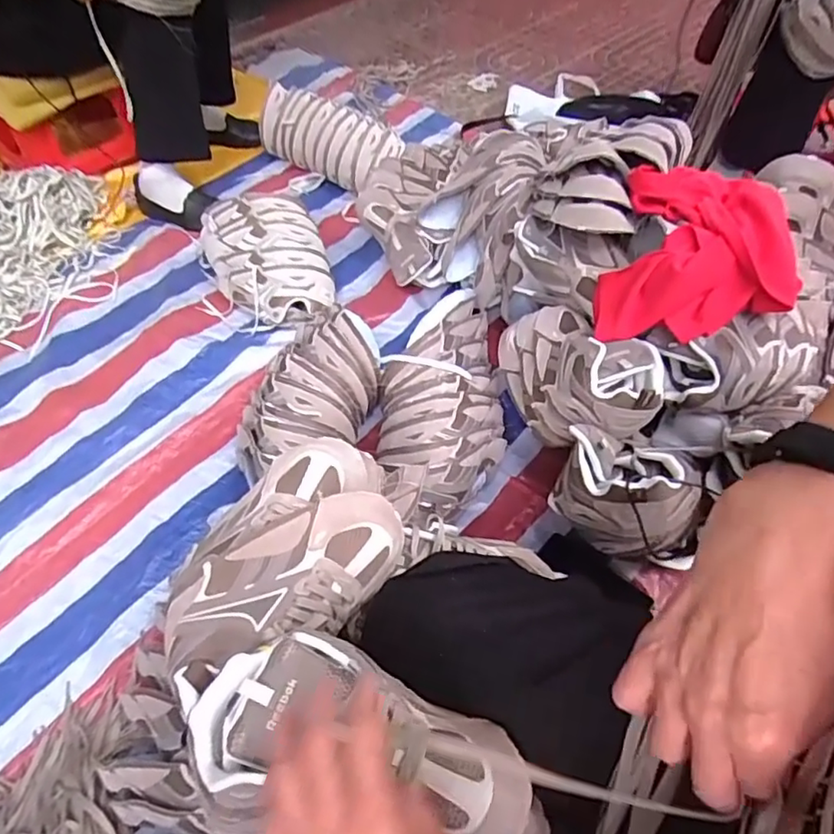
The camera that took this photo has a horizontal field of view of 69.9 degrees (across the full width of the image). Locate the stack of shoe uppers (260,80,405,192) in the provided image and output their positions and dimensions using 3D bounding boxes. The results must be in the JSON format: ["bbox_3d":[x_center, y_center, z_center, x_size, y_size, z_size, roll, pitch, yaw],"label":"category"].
[{"bbox_3d":[-0.184,-0.609,1.339,0.375,0.148,0.134,33,60,24],"label":"stack of shoe uppers"}]

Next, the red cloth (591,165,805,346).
[{"bbox_3d":[0.360,-0.193,0.769,0.223,0.127,0.219,20,56,17],"label":"red cloth"}]

